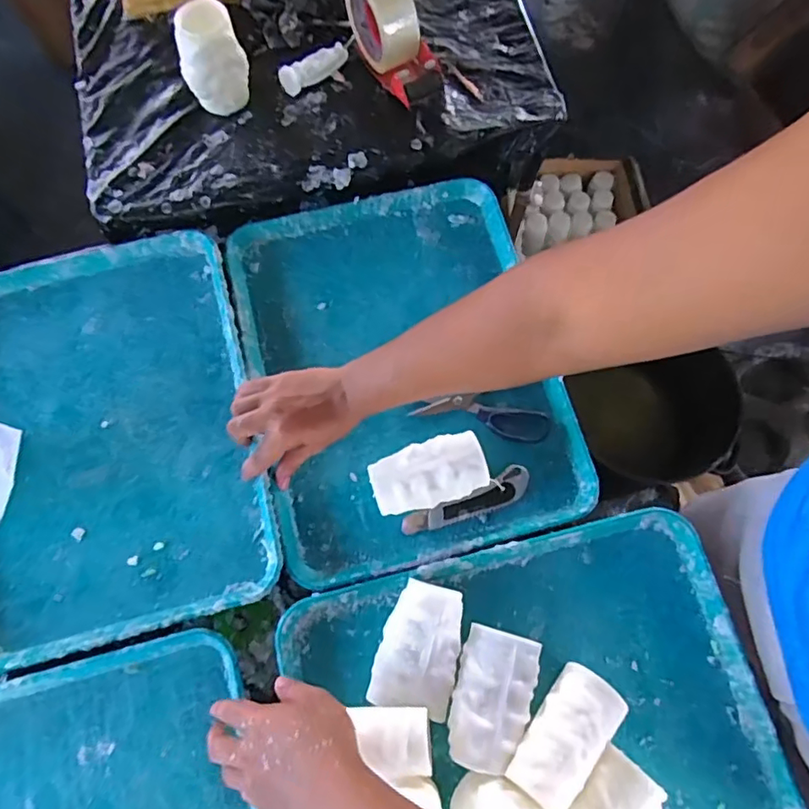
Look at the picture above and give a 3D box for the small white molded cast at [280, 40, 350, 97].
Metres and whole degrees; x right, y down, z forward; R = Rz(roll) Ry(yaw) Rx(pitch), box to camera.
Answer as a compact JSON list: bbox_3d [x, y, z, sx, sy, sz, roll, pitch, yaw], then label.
[{"bbox_3d":[-0.115,-0.439,0.714,0.104,0.027,0.033,-38,77,-12],"label":"small white molded cast"}]

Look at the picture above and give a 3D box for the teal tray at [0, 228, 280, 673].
[{"bbox_3d":[-0.342,0.029,0.613,0.333,0.029,0.435,-14,74,-5],"label":"teal tray"}]

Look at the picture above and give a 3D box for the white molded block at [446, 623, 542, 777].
[{"bbox_3d":[0.083,0.277,0.526,0.068,0.045,0.116,16,73,4],"label":"white molded block"}]

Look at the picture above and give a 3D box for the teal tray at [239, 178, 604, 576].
[{"bbox_3d":[-0.005,-0.052,0.647,0.335,0.034,0.432,-13,74,-5],"label":"teal tray"}]

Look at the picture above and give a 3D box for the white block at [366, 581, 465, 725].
[{"bbox_3d":[0.016,0.235,0.535,0.076,0.052,0.116,16,73,4],"label":"white block"}]

